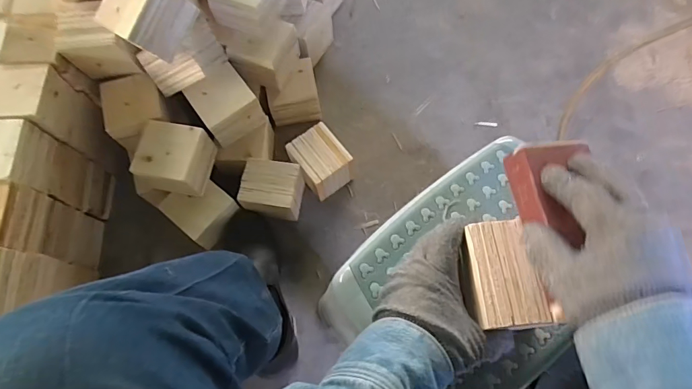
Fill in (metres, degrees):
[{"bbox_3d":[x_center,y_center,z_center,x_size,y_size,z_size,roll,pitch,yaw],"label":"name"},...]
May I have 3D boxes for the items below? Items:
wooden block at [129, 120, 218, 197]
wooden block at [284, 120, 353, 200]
[{"bbox_3d":[-0.289,-0.059,0.732,0.106,0.084,0.104,11,71,6],"label":"wooden block"},{"bbox_3d":[-0.046,-0.058,0.814,0.086,0.097,0.098,-35,73,-10],"label":"wooden block"}]

